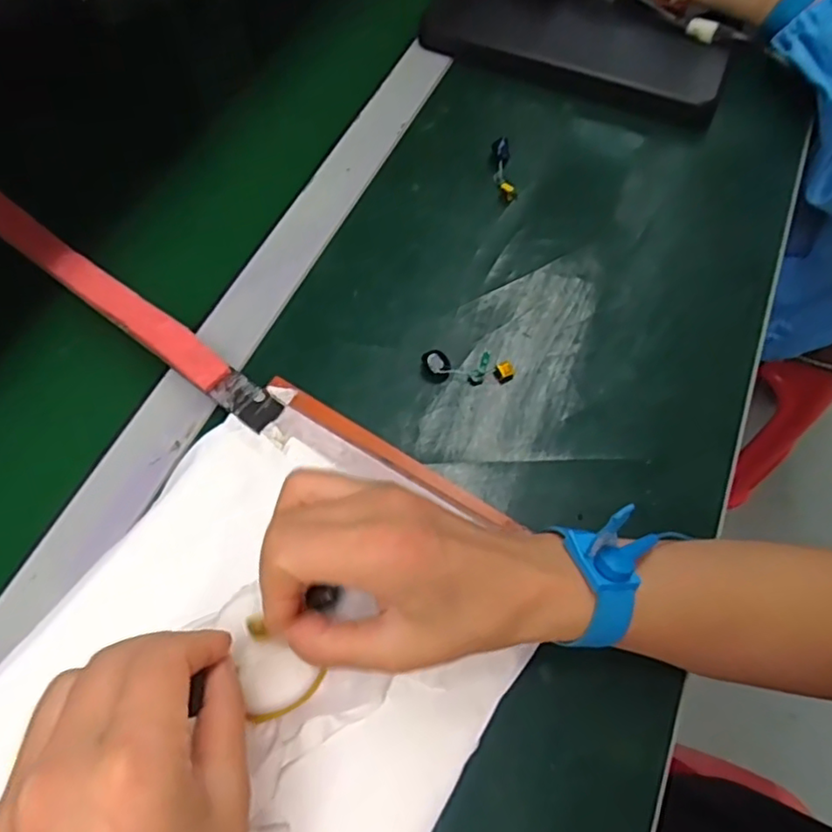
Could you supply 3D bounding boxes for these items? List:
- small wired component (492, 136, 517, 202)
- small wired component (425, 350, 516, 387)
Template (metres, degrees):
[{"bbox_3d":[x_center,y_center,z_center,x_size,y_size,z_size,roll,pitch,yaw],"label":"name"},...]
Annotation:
[{"bbox_3d":[0.066,-0.188,0.474,0.014,0.006,0.058,-1,63,-3],"label":"small wired component"},{"bbox_3d":[0.033,-0.031,0.395,0.056,0.006,0.021,0,63,-2],"label":"small wired component"}]

